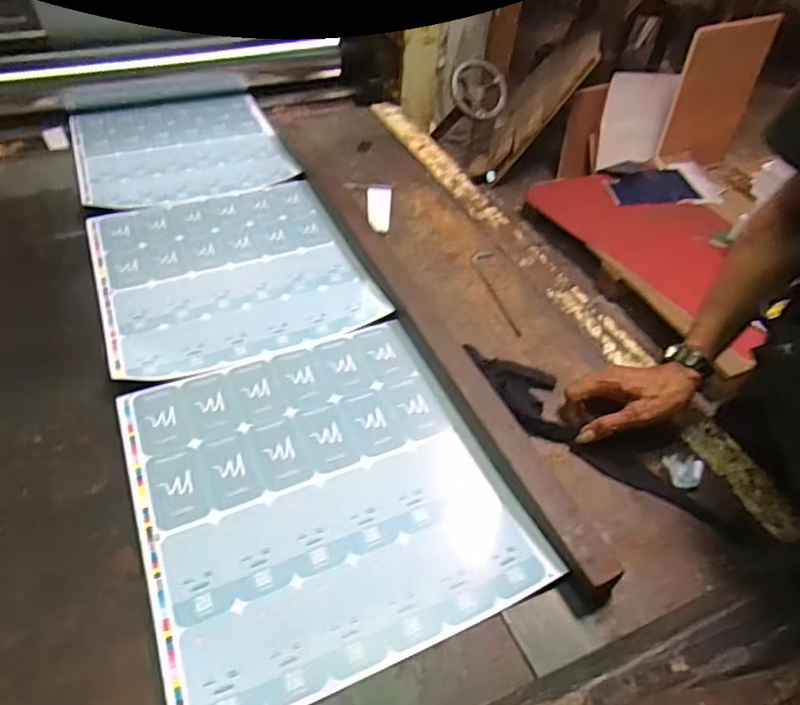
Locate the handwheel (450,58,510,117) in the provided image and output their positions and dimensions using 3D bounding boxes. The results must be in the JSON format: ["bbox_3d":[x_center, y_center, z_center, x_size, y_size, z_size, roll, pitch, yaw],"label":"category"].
[{"bbox_3d":[0.170,-0.558,1.255,0.124,0.110,0.038,2,19,-12],"label":"handwheel"}]

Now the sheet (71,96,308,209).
[{"bbox_3d":[-0.415,-0.389,1.107,0.349,0.008,0.375,-17,49,-19],"label":"sheet"}]

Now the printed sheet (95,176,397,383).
[{"bbox_3d":[-0.249,-0.128,0.864,0.357,0.008,0.378,-17,50,-19],"label":"printed sheet"}]

